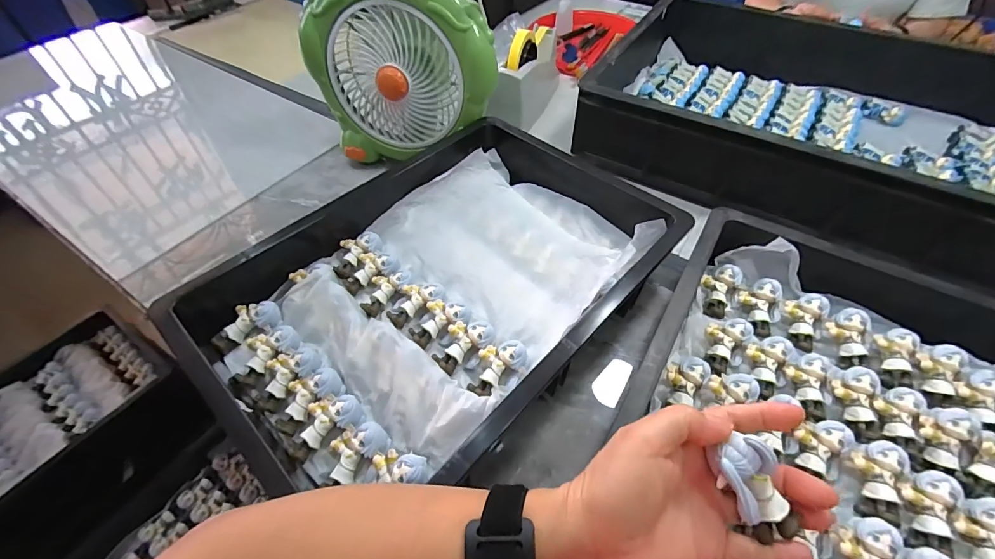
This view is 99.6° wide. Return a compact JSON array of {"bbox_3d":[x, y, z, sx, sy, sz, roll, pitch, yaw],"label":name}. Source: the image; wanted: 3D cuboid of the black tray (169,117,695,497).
[{"bbox_3d":[-0.044,-0.013,0.453,0.328,0.070,0.491,37,60,25],"label":"black tray"}]

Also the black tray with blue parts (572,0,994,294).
[{"bbox_3d":[0.463,-0.256,0.621,0.579,0.096,0.436,23,56,17],"label":"black tray with blue parts"}]

